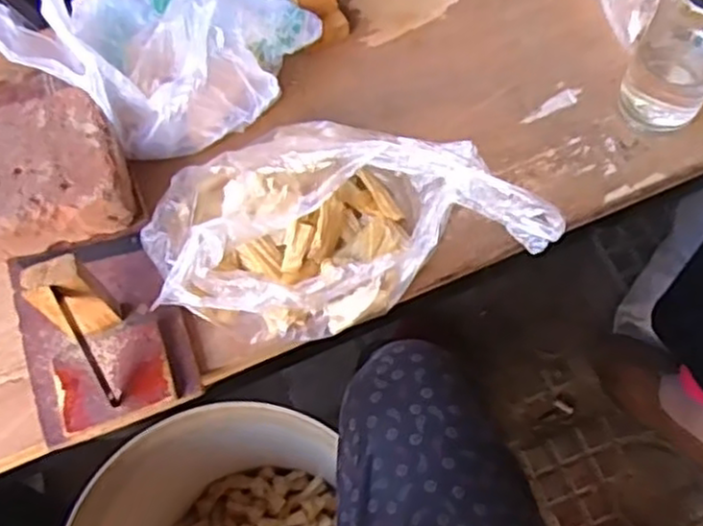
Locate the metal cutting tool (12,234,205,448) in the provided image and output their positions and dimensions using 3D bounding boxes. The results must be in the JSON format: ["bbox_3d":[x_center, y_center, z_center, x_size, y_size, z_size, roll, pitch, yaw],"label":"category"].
[{"bbox_3d":[-0.191,0.036,0.506,0.117,0.104,0.151,-23,66,-7],"label":"metal cutting tool"}]

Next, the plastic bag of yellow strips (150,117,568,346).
[{"bbox_3d":[-0.019,-0.043,0.538,0.278,0.119,0.169,-12,65,-2],"label":"plastic bag of yellow strips"}]

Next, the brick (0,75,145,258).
[{"bbox_3d":[-0.245,-0.079,0.579,0.118,0.062,0.138,-19,66,-5],"label":"brick"}]

